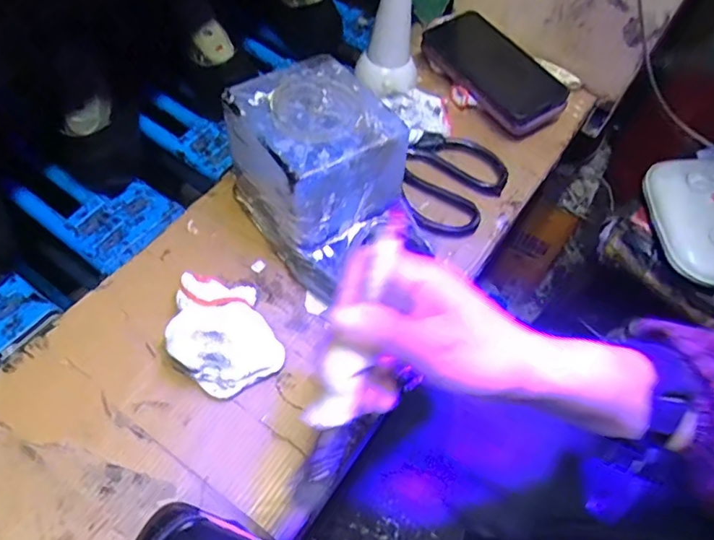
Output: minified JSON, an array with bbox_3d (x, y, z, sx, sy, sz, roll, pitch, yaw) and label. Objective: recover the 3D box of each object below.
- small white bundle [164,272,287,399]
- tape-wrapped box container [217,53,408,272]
[{"bbox_3d":[-0.101,0.043,0.381,0.069,0.039,0.093,-24,63,-18],"label":"small white bundle"},{"bbox_3d":[-0.035,-0.081,0.418,0.098,0.116,0.111,-30,65,-21],"label":"tape-wrapped box container"}]

